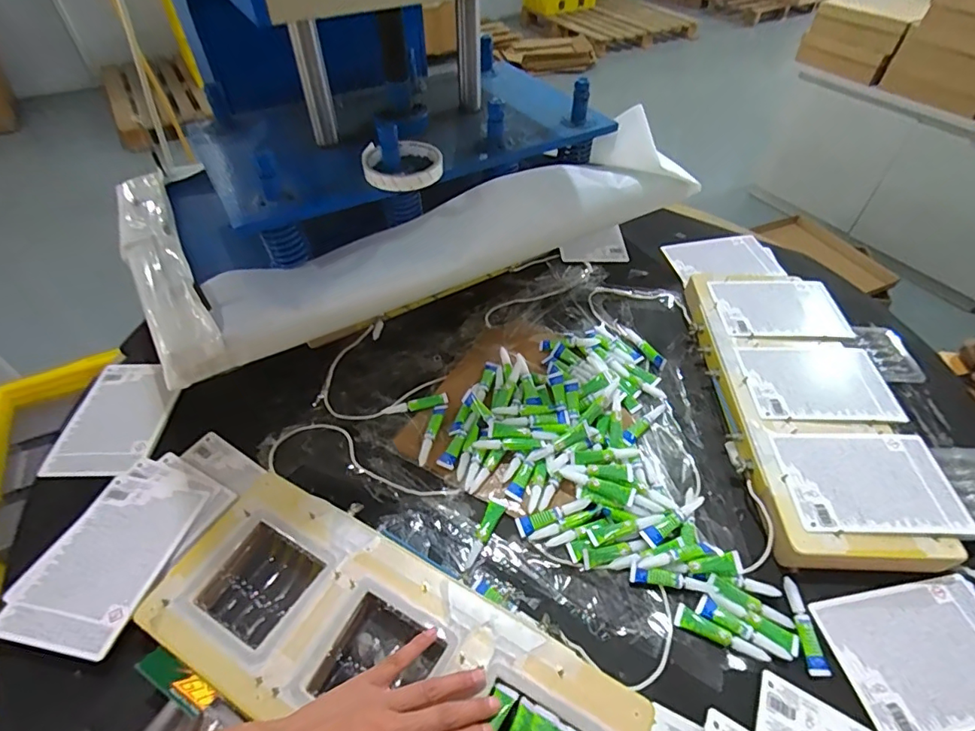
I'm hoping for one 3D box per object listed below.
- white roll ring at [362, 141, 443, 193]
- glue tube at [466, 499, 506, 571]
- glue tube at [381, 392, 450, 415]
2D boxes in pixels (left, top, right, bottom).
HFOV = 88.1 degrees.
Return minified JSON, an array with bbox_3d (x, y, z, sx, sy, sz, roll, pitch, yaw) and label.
[{"bbox_3d":[-0.097,-0.230,0.577,0.088,0.018,0.086,0,49,-1],"label":"white roll ring"},{"bbox_3d":[-0.004,0.177,0.530,0.017,0.009,0.074,21,52,17],"label":"glue tube"},{"bbox_3d":[-0.091,0.048,0.635,0.082,0.007,0.018,-8,49,-8],"label":"glue tube"}]

